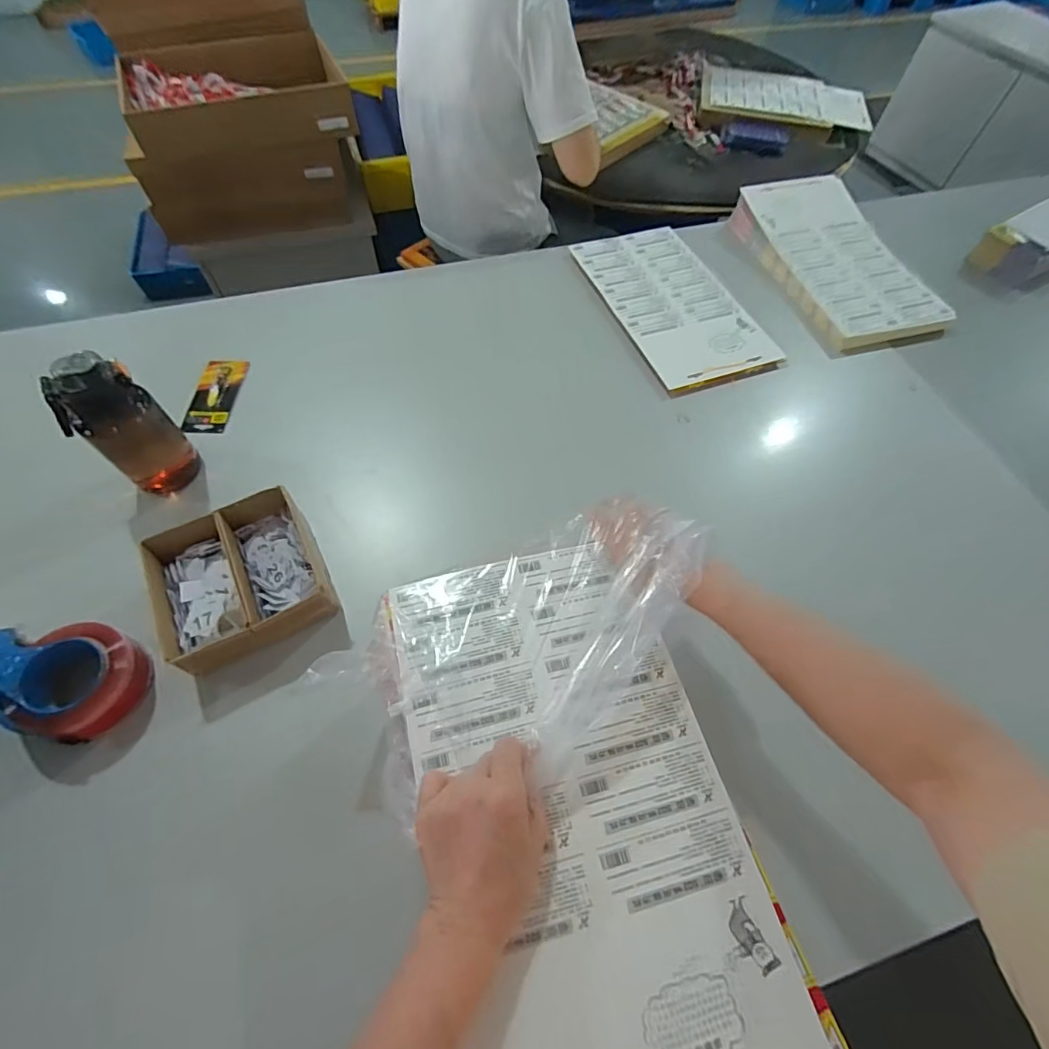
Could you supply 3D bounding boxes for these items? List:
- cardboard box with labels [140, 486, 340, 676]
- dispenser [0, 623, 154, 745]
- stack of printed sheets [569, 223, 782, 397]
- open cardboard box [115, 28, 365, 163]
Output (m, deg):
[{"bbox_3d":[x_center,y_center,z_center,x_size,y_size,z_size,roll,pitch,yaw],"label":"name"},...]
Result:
[{"bbox_3d":[-0.352,0.067,0.639,0.187,0.066,0.200,-23,63,-15],"label":"cardboard box with labels"},{"bbox_3d":[-0.520,0.170,0.573,0.155,0.073,0.121,13,60,5],"label":"dispenser"},{"bbox_3d":[0.279,-0.425,0.972,0.243,0.031,0.419,-18,62,-12],"label":"stack of printed sheets"},{"bbox_3d":[-0.679,-1.022,1.215,0.472,0.103,0.354,-20,62,-13],"label":"open cardboard box"}]

